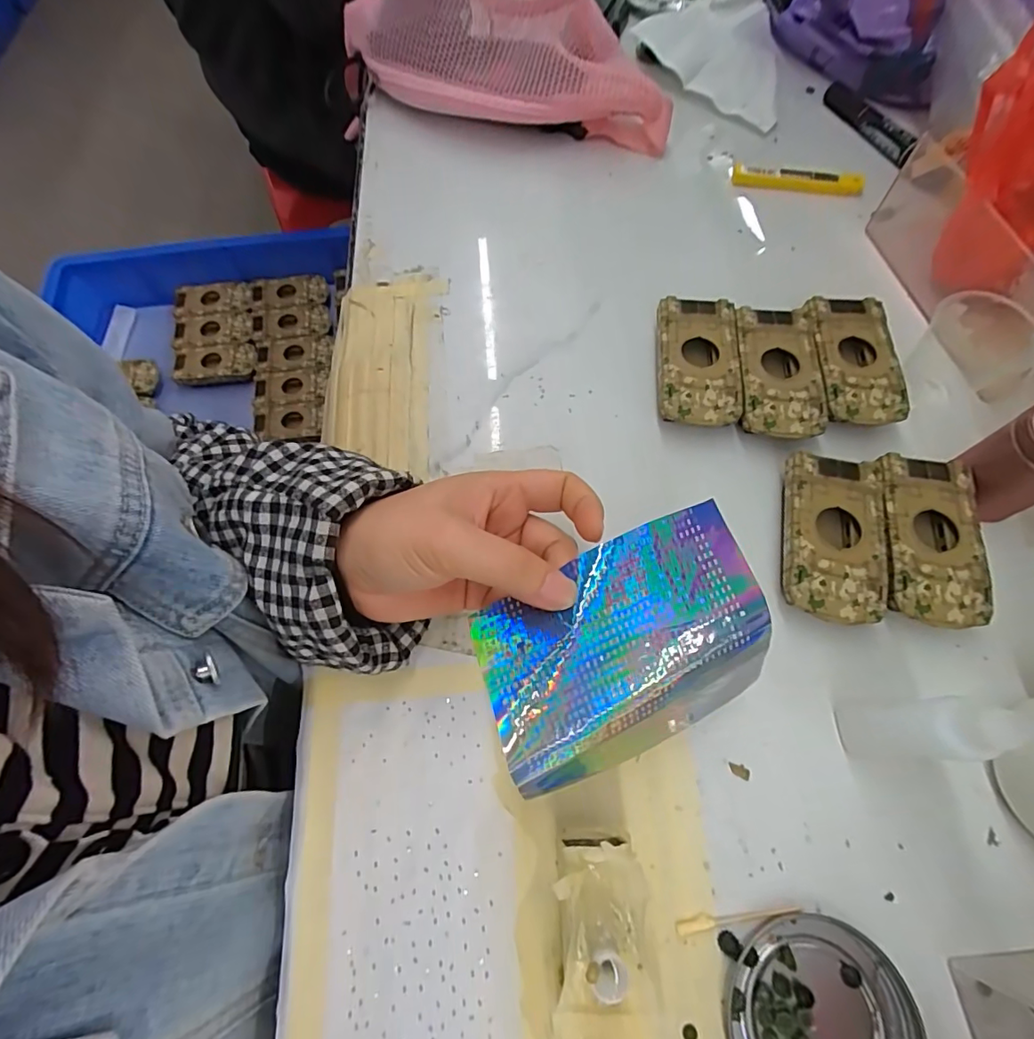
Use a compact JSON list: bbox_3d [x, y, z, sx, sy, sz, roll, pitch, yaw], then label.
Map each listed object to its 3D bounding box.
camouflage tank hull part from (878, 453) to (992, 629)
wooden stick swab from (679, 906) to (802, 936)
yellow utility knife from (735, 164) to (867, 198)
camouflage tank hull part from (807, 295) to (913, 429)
[{"bbox_3d":[0.230,0.013,0.292,0.049,0.025,0.095,8,68,4],"label":"camouflage tank hull part"},{"bbox_3d":[0.101,0.181,0.233,0.057,0.004,0.007,-9,67,-3],"label":"wooden stick swab"},{"bbox_3d":[0.233,-0.279,0.424,0.106,0.011,0.020,7,67,4],"label":"yellow utility knife"},{"bbox_3d":[0.221,-0.102,0.340,0.051,0.021,0.094,1,67,1],"label":"camouflage tank hull part"}]

